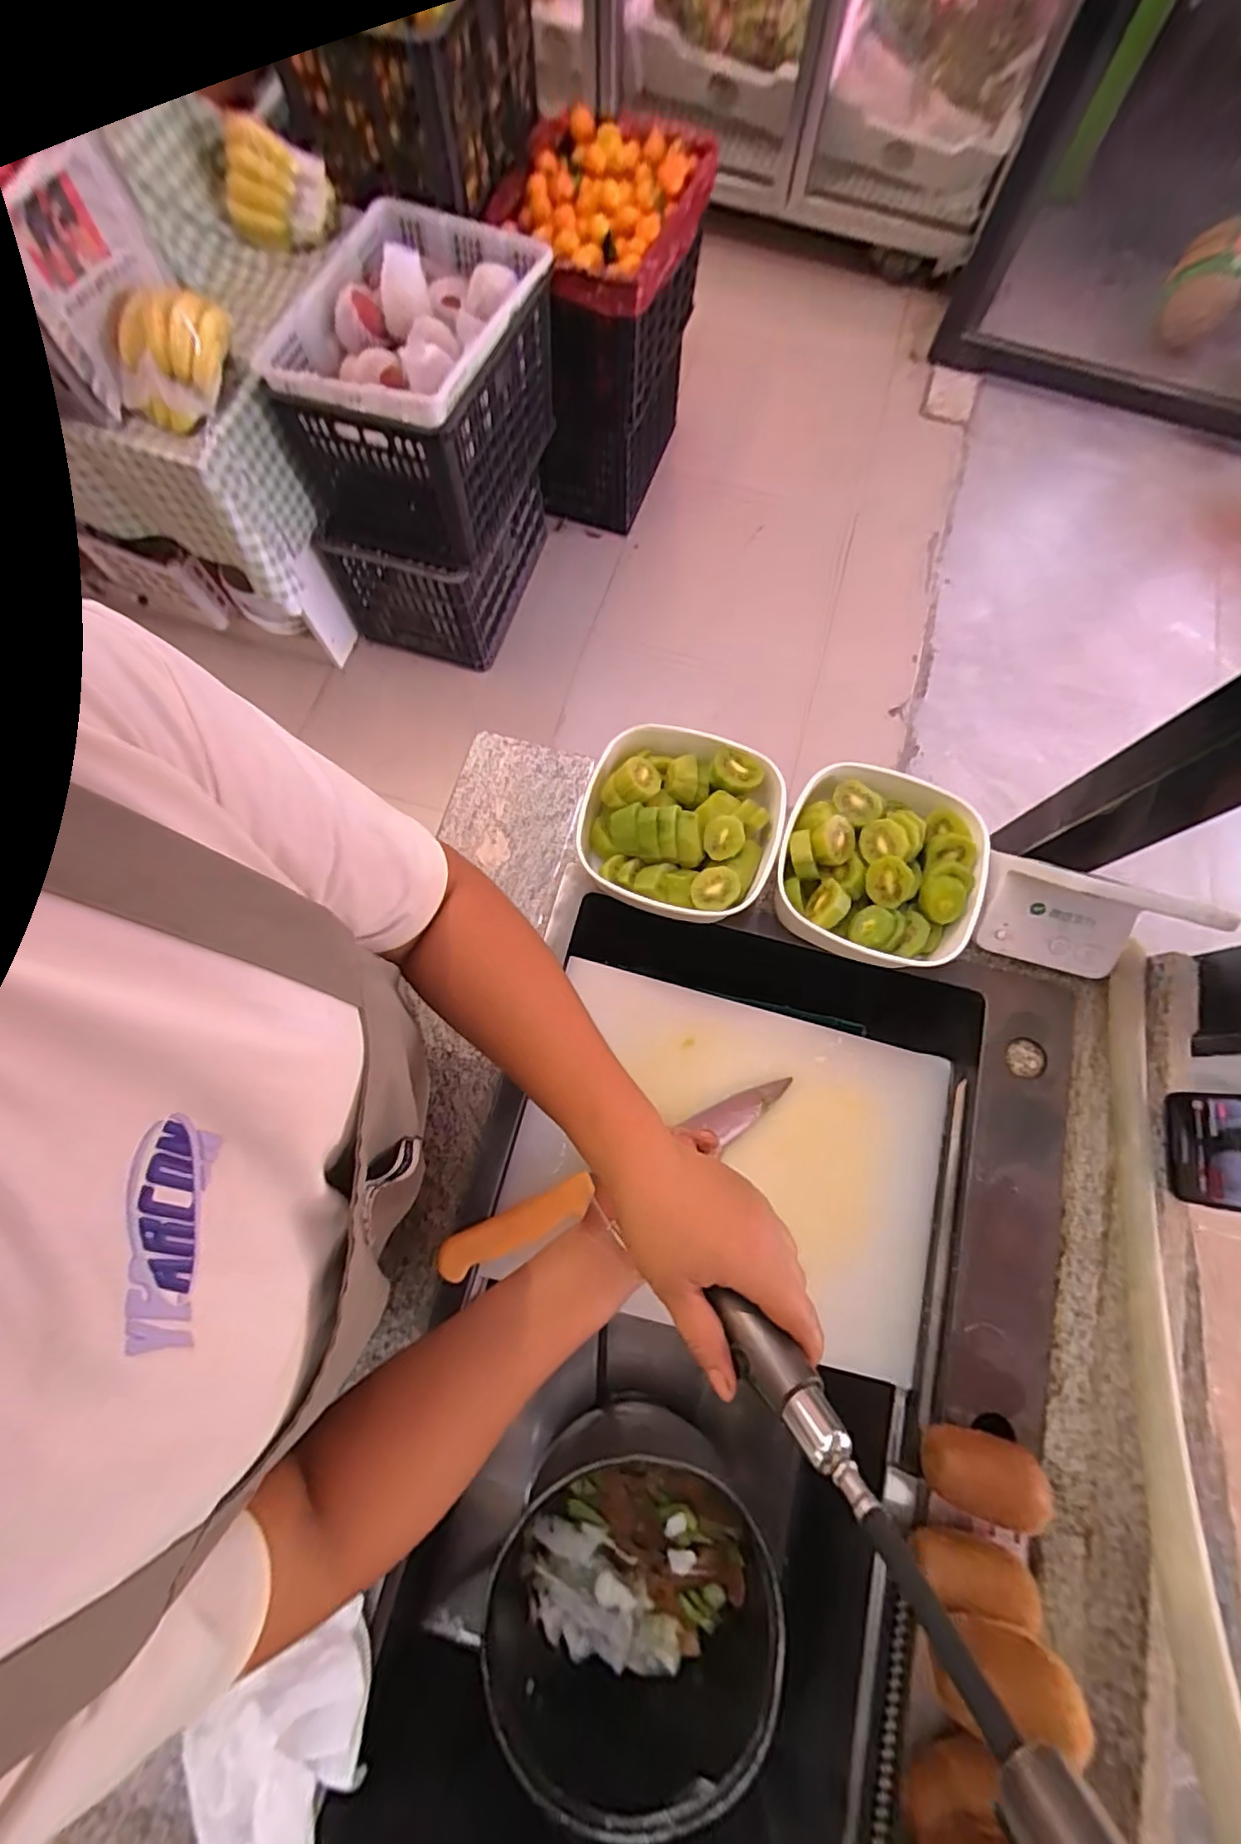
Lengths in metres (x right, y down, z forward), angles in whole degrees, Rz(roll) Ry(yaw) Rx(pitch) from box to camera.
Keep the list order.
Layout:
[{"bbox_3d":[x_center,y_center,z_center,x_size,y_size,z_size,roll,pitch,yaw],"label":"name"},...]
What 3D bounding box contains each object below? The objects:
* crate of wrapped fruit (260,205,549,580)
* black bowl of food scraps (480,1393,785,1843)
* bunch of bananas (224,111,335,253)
[{"bbox_3d":[-0.403,-1.046,1.219,0.401,0.324,0.483,17,75,3],"label":"crate of wrapped fruit"},{"bbox_3d":[0.010,0.587,0.531,0.230,0.135,0.219,0,75,-1],"label":"black bowl of food scraps"},{"bbox_3d":[-0.620,-1.323,1.089,0.185,0.138,0.110,-24,77,-7],"label":"bunch of bananas"}]

